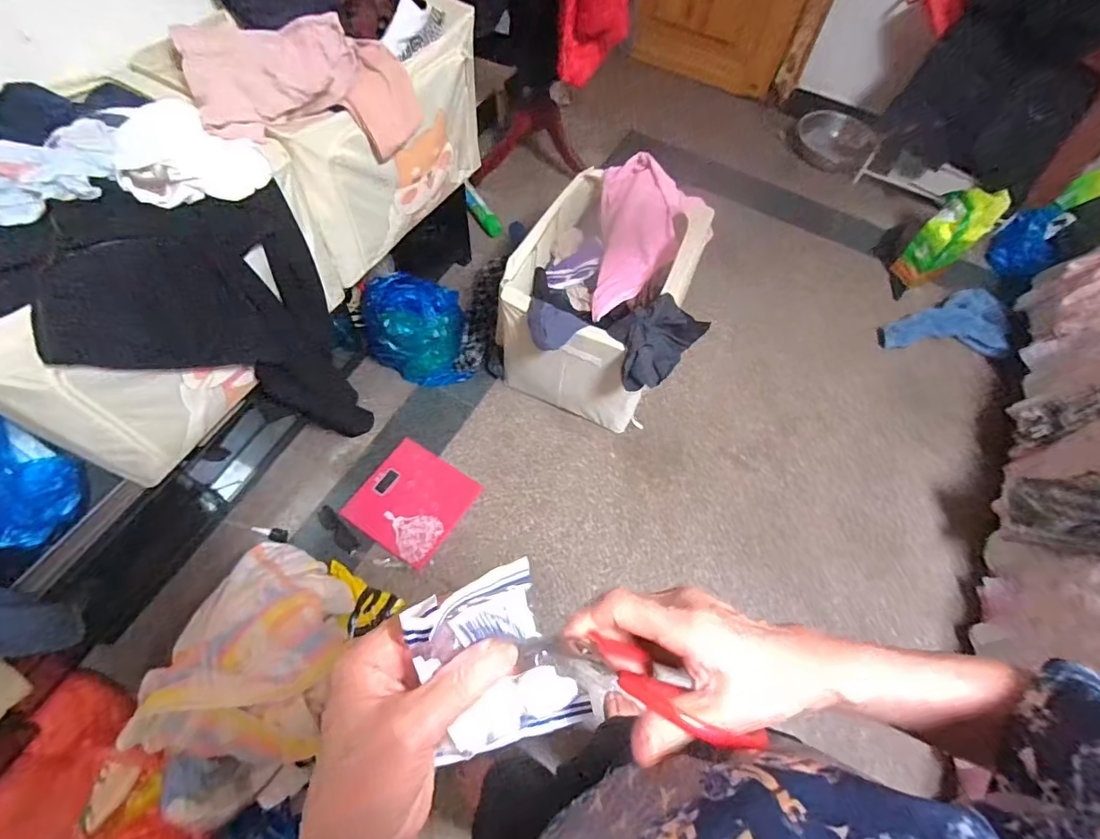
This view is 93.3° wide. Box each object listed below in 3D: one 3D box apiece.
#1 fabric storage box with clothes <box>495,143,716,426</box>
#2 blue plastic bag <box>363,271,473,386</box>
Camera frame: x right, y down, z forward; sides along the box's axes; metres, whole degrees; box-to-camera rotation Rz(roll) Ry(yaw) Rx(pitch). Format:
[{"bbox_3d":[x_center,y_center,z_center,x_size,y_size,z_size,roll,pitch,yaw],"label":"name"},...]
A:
[{"bbox_3d":[0.180,-0.370,1.535,0.512,0.381,0.672,22,62,8],"label":"fabric storage box with clothes"},{"bbox_3d":[-0.398,-0.273,1.555,0.285,0.262,0.253,-6,62,-7],"label":"blue plastic bag"}]

